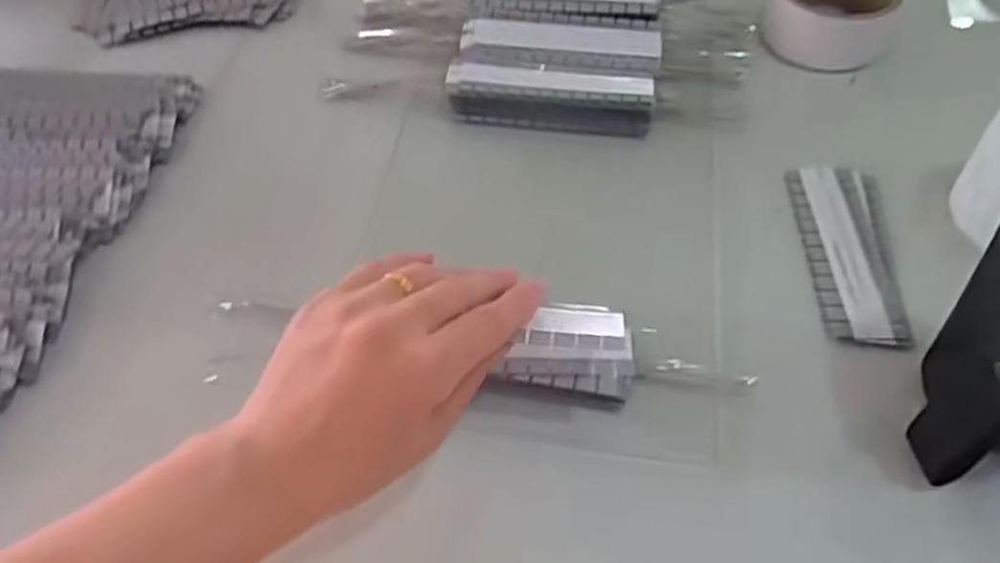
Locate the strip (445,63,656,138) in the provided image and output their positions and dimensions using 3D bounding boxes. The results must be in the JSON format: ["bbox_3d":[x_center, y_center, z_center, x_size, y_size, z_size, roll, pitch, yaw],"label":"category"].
[{"bbox_3d":[0.033,-0.120,0.501,0.131,0.019,0.042,7,54,6],"label":"strip"}]

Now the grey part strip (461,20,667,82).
[{"bbox_3d":[0.041,-0.155,0.520,0.133,0.019,0.040,7,54,6],"label":"grey part strip"}]

